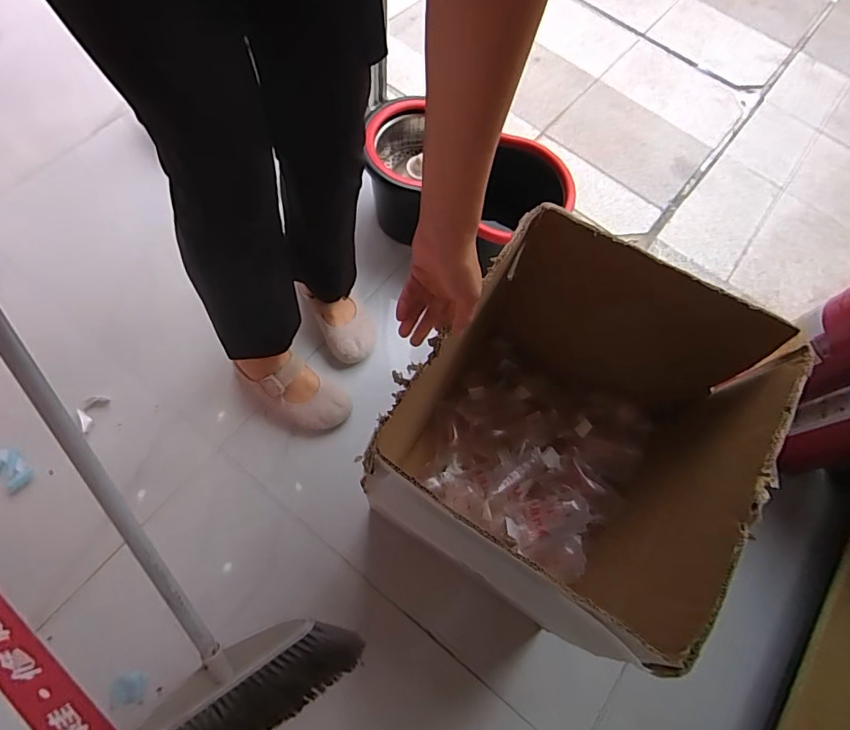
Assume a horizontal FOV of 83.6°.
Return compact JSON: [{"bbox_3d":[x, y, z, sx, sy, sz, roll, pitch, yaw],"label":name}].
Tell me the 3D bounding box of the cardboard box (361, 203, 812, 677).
[{"bbox_3d":[0.203,0.081,0.720,0.374,0.422,0.473,35,74,9],"label":"cardboard box"}]

